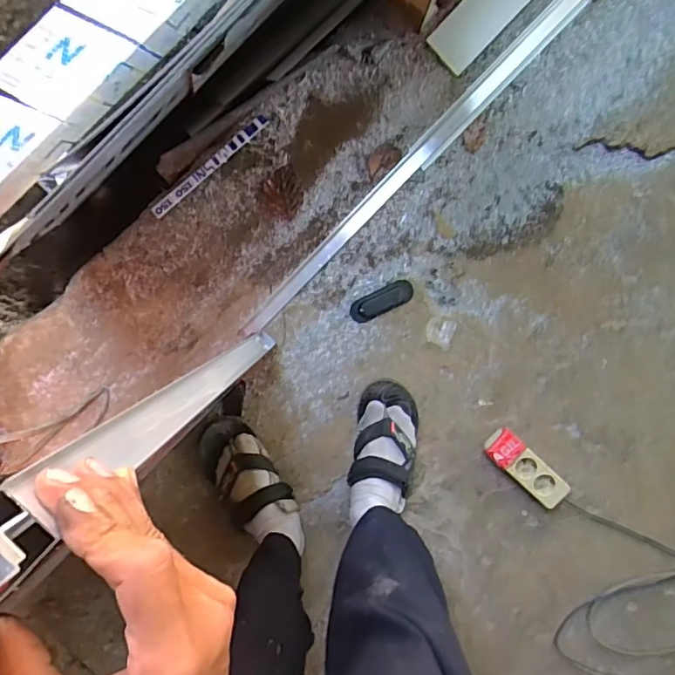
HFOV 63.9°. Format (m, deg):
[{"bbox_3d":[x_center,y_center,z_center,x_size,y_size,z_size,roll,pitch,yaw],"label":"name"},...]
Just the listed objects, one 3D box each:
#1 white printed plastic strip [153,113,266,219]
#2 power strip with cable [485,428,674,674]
[{"bbox_3d":[-0.208,-0.279,0.884,0.237,0.009,0.018,-39,96,5],"label":"white printed plastic strip"},{"bbox_3d":[0.598,0.471,1.028,0.787,0.066,0.414,17,97,-2],"label":"power strip with cable"}]

